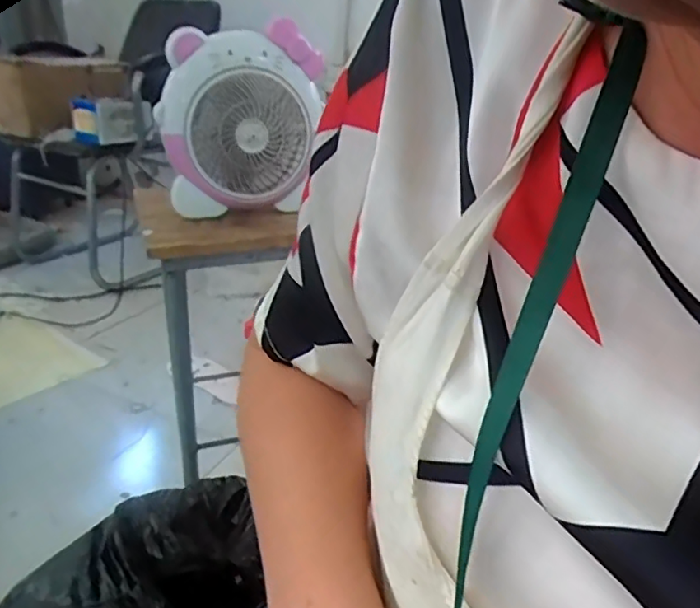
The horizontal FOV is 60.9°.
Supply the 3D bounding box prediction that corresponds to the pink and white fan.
[{"bbox_3d":[-0.172,-0.286,0.934,0.240,0.265,0.120,-3,26,-15],"label":"pink and white fan"}]

